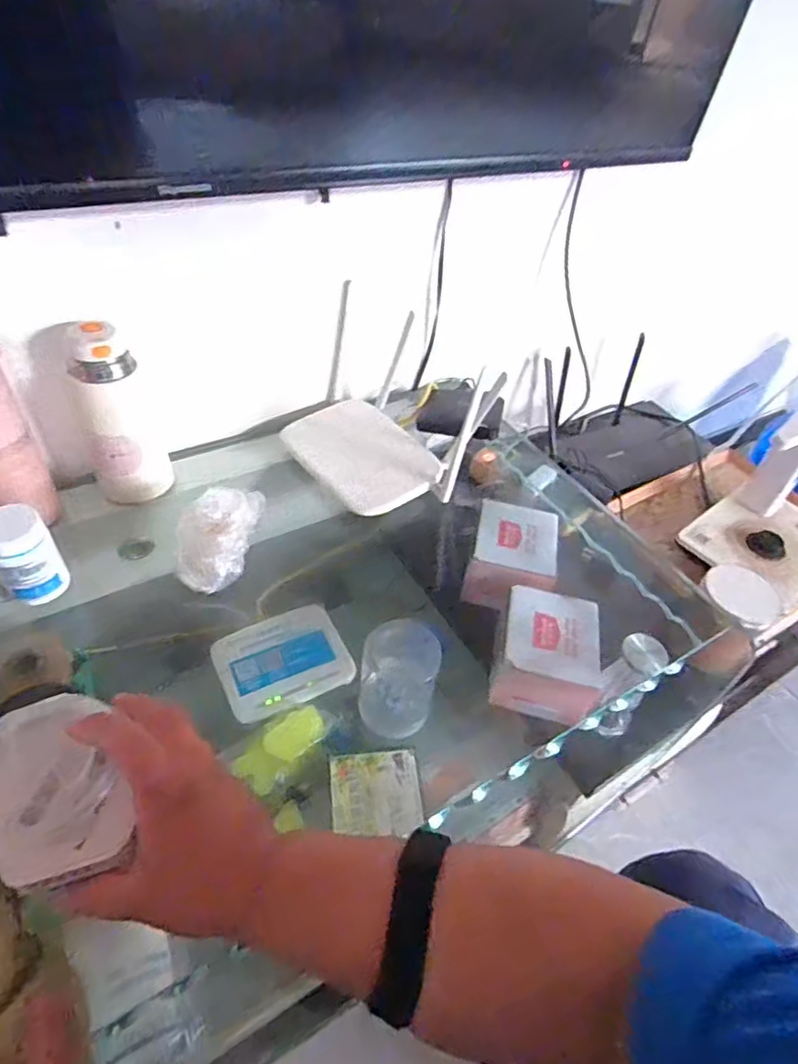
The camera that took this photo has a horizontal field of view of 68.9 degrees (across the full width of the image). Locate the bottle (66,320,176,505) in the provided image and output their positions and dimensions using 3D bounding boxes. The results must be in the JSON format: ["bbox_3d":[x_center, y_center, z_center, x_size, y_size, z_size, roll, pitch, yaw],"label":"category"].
[{"bbox_3d":[-0.296,-0.119,0.615,0.076,0.186,0.070,-15,50,-20],"label":"bottle"}]

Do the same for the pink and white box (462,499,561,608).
[{"bbox_3d":[0.152,0.029,0.774,0.103,0.069,0.135,14,46,7],"label":"pink and white box"}]

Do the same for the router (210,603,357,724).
[{"bbox_3d":[-0.140,0.156,0.707,0.147,0.022,0.117,-21,52,-25],"label":"router"}]

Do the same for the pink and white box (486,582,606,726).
[{"bbox_3d":[0.168,0.144,0.679,0.113,0.092,0.122,16,46,8],"label":"pink and white box"}]

